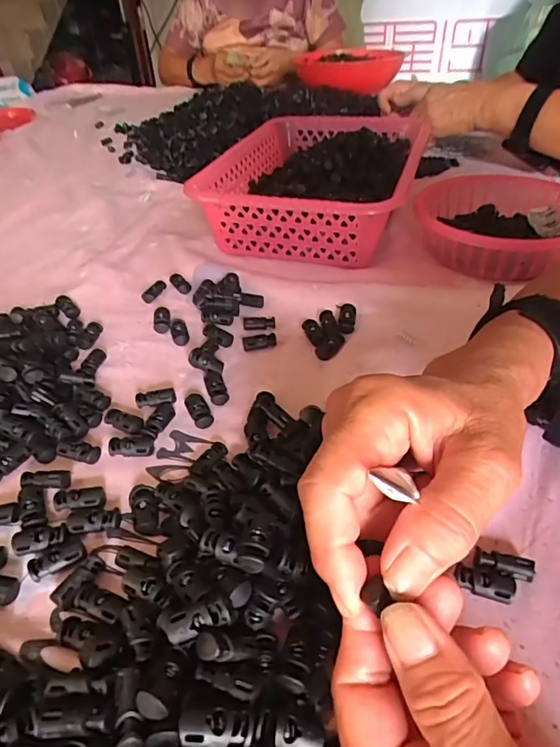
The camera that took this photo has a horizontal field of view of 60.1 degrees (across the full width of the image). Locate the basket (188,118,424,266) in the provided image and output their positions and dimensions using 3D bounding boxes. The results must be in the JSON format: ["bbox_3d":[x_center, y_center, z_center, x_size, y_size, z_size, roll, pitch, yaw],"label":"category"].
[{"bbox_3d":[0.049,-0.227,0.579,0.211,0.084,0.309,12,41,15],"label":"basket"}]

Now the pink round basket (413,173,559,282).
[{"bbox_3d":[0.233,-0.157,0.511,0.169,0.051,0.184,0,40,0],"label":"pink round basket"}]

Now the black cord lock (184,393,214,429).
[{"bbox_3d":[-0.056,0.026,0.338,0.013,0.008,0.028,-18,43,-20],"label":"black cord lock"}]

